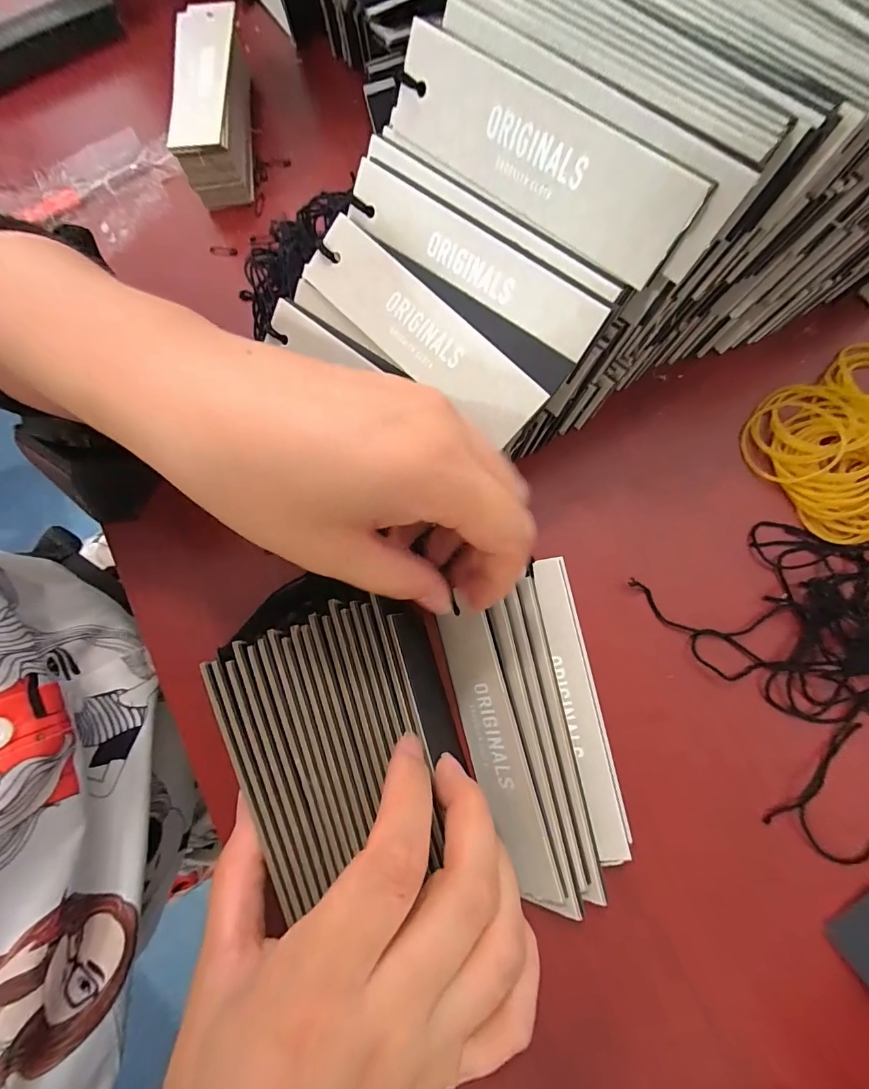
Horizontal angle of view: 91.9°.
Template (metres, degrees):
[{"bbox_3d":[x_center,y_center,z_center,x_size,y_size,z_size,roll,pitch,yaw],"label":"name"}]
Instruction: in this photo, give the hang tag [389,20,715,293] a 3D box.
[{"bbox_3d":[0.034,-0.141,0.152,0.124,0.031,0.004,42,50,11],"label":"hang tag"}]

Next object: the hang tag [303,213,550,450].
[{"bbox_3d":[-0.007,-0.093,0.183,0.124,0.004,0.033,44,106,9],"label":"hang tag"}]

